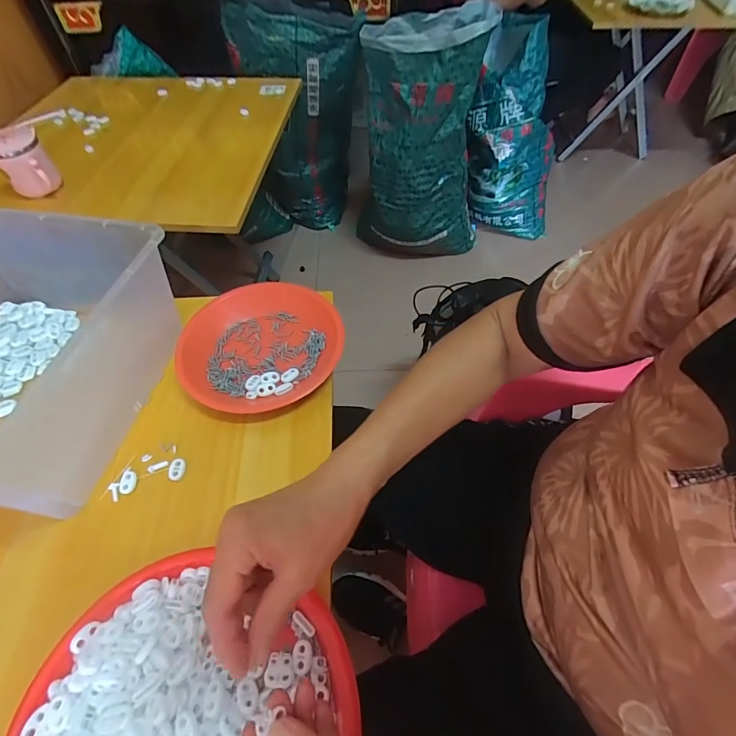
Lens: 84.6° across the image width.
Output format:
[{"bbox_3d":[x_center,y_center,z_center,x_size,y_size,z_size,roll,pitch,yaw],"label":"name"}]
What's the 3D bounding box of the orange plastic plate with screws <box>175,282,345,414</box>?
[{"bbox_3d":[-0.127,-0.029,0.485,0.186,0.034,0.172,0,56,0],"label":"orange plastic plate with screws"}]

